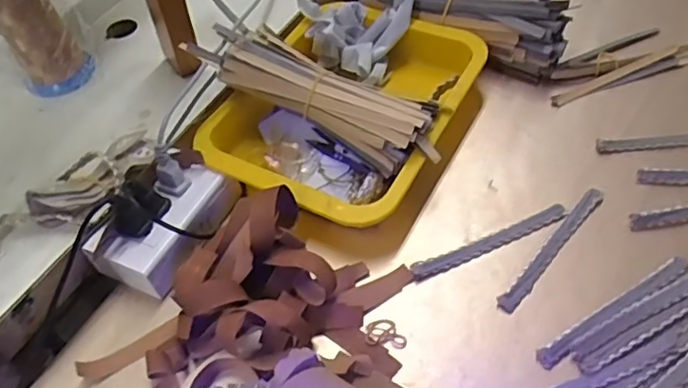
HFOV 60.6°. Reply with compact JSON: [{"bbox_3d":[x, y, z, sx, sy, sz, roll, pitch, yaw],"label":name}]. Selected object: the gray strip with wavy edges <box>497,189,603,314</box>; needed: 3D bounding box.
[{"bbox_3d":[0.167,0.042,0.470,0.014,0.010,0.139,35,62,28],"label":"gray strip with wavy edges"}]

